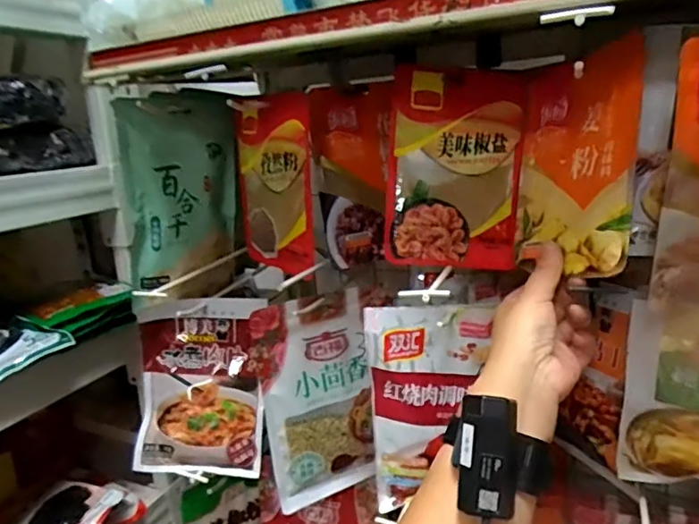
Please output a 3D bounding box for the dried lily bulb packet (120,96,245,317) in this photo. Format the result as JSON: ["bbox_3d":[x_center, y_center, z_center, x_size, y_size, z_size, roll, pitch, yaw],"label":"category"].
[{"bbox_3d":[-0.185,-0.070,0.599,0.050,0.222,0.138,5,17,34],"label":"dried lily bulb packet"}]

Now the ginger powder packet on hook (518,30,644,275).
[{"bbox_3d":[0.183,-0.079,0.437,0.008,0.176,0.123,10,-3,-21],"label":"ginger powder packet on hook"}]

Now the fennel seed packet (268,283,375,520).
[{"bbox_3d":[-0.029,0.146,0.564,0.117,0.213,0.027,-12,16,-29],"label":"fennel seed packet"}]

